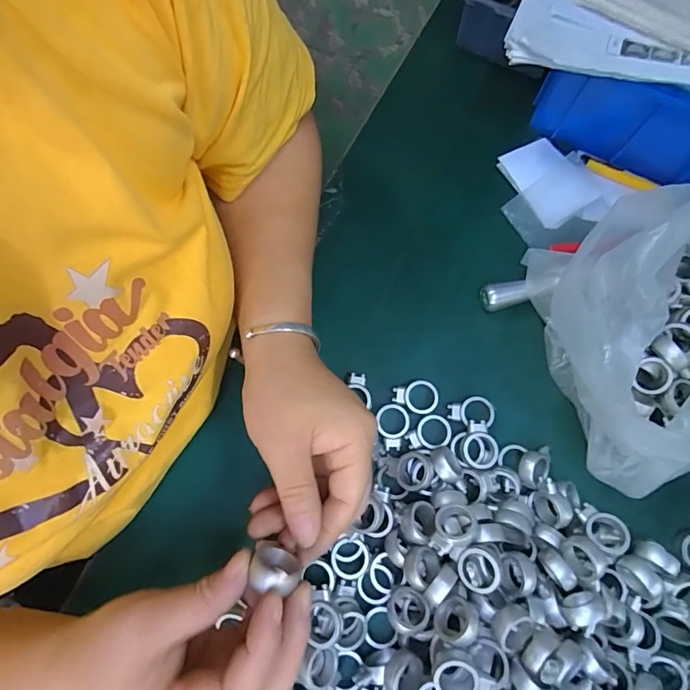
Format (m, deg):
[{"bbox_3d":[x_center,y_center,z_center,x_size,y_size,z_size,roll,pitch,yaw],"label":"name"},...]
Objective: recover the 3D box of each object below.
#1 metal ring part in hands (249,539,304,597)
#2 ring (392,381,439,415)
[{"bbox_3d":[-0.035,0.113,0.218,0.026,0.021,0.017,15,75,5],"label":"metal ring part in hands"},{"bbox_3d":[0.054,0.038,0.329,0.034,0.004,0.025,17,76,4],"label":"ring"}]

